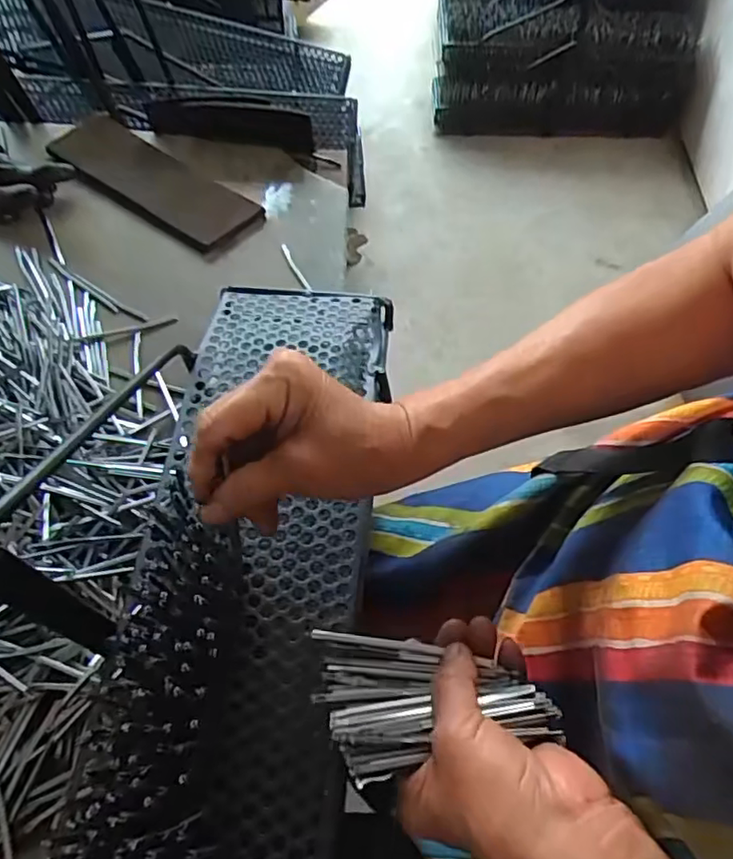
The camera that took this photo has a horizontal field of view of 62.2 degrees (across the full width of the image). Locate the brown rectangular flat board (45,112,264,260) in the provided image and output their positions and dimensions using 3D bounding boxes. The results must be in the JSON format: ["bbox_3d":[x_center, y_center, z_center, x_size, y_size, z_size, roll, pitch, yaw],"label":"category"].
[{"bbox_3d":[-0.242,-0.278,0.675,0.263,0.011,0.092,34,64,16],"label":"brown rectangular flat board"}]

